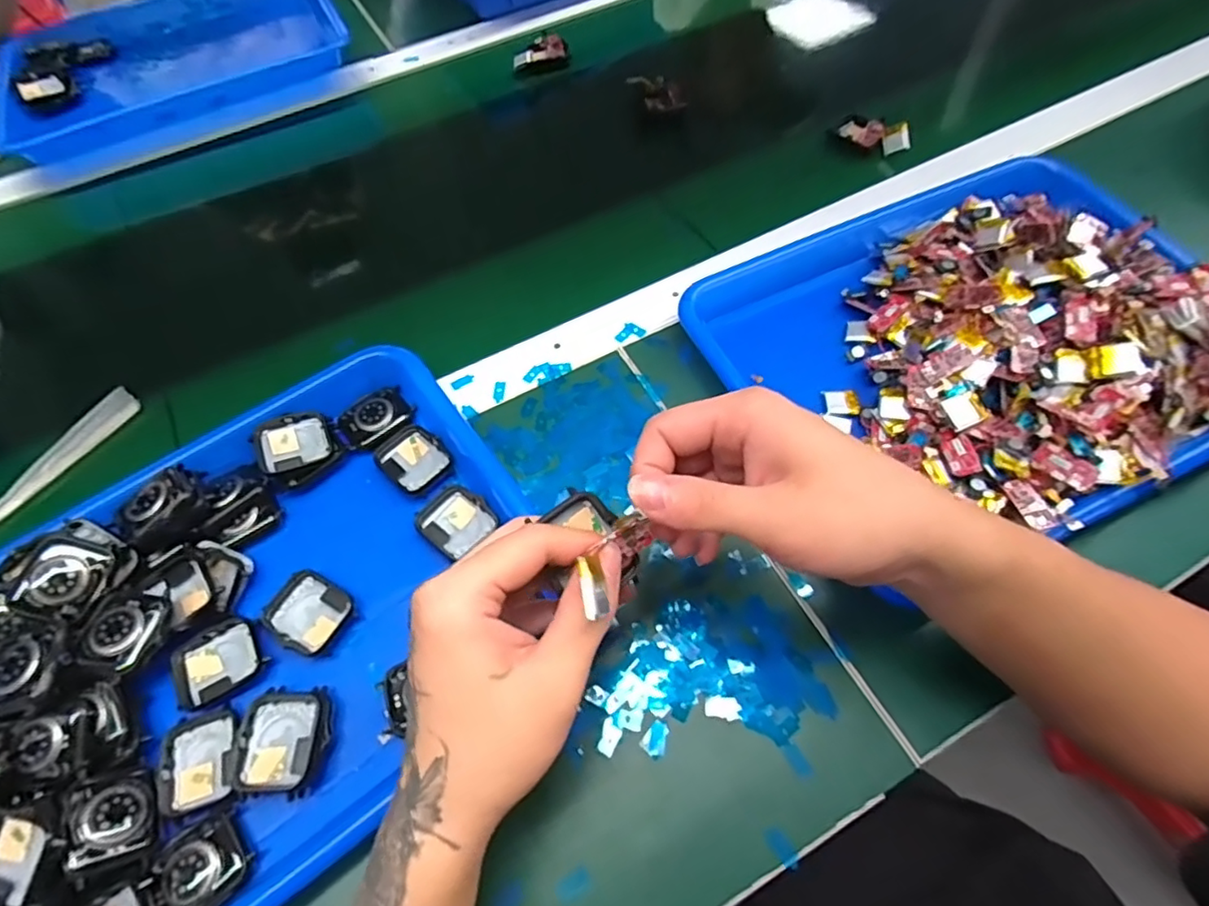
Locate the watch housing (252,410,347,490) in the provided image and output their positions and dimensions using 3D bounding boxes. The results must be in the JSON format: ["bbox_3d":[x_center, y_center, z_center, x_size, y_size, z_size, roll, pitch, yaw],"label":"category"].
[{"bbox_3d":[-0.194,-0.003,0.377,0.047,0.009,0.045,-25,78,-18],"label":"watch housing"}]

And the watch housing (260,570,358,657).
[{"bbox_3d":[-0.164,0.089,0.331,0.044,0.010,0.038,23,65,15],"label":"watch housing"}]

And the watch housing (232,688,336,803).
[{"bbox_3d":[-0.158,0.142,0.293,0.041,0.010,0.047,1,61,3],"label":"watch housing"}]

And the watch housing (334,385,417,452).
[{"bbox_3d":[-0.151,-0.022,0.393,0.048,0.009,0.033,-39,66,-17],"label":"watch housing"}]

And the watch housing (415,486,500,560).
[{"bbox_3d":[-0.089,0.039,0.353,0.040,0.009,0.036,37,69,20],"label":"watch housing"}]

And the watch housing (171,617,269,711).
[{"bbox_3d":[-0.206,0.111,0.318,0.043,0.010,0.037,-24,63,-10],"label":"watch housing"}]

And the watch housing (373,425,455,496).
[{"bbox_3d":[-0.120,0.004,0.375,0.046,0.008,0.037,38,70,21],"label":"watch housing"}]

